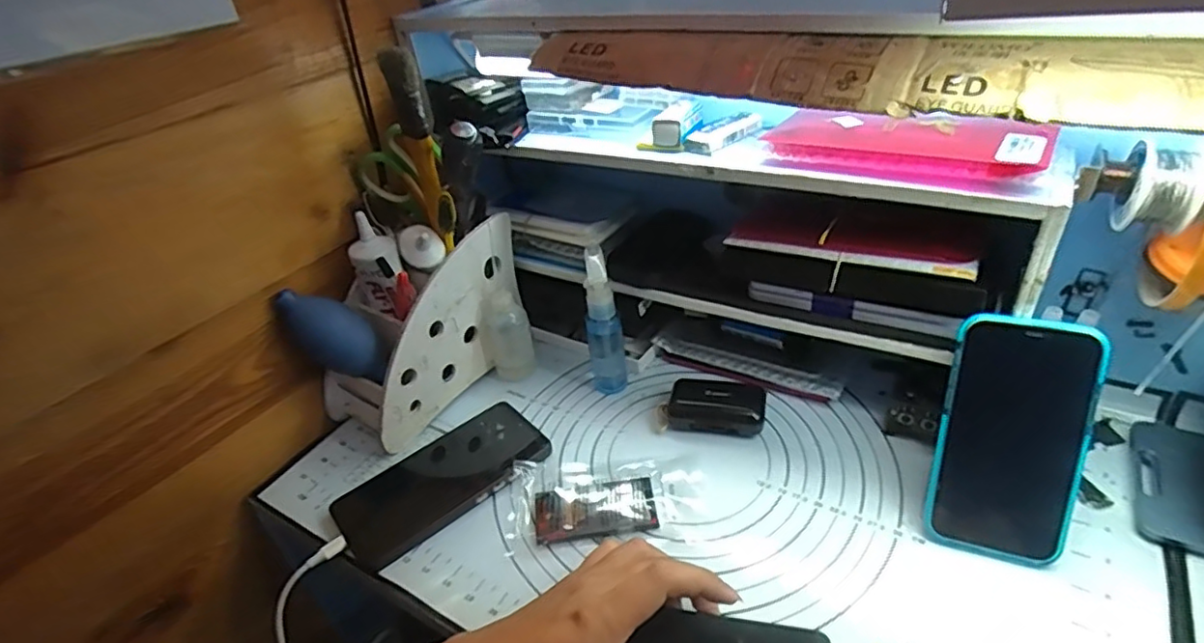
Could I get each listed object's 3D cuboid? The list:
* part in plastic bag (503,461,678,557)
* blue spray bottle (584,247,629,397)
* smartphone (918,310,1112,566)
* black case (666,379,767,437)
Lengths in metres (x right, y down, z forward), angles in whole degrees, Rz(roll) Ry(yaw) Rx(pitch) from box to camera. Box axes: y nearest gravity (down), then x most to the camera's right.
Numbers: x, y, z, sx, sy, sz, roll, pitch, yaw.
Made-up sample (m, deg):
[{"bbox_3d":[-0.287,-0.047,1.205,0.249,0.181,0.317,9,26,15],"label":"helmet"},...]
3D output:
[{"bbox_3d":[-0.010,0.132,0.462,0.122,0.010,0.069,-8,35,0],"label":"part in plastic bag"},{"bbox_3d":[0.001,0.002,0.531,0.030,0.137,0.028,-7,35,1],"label":"blue spray bottle"},{"bbox_3d":[0.252,0.074,0.384,0.076,0.151,0.008,11,13,24],"label":"smartphone"},{"bbox_3d":[0.094,0.070,0.509,0.076,0.029,0.036,4,37,16],"label":"black case"}]

